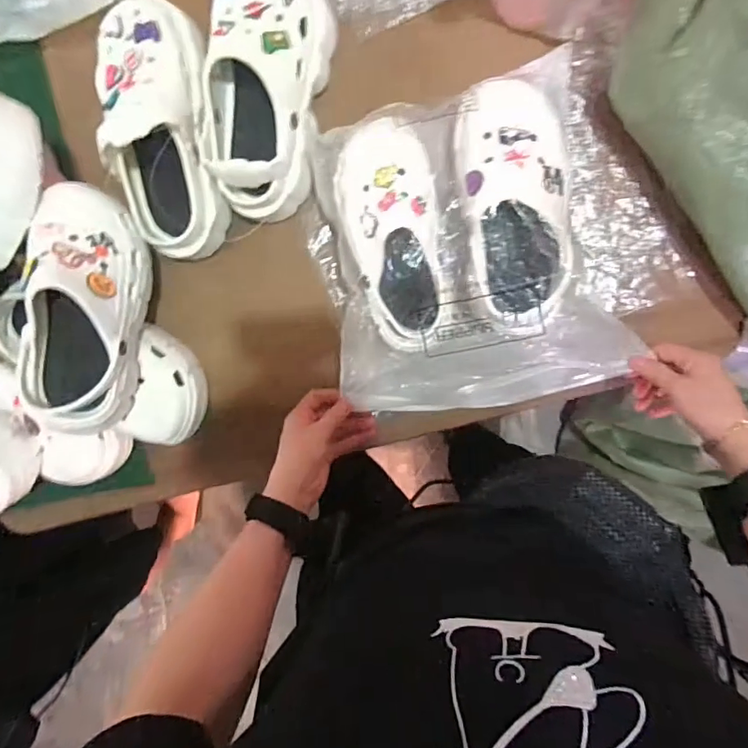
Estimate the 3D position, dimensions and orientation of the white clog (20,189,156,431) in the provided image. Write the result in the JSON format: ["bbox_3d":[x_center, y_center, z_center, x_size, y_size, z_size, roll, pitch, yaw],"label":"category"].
[{"bbox_3d":[-0.287,-0.062,0.520,0.082,0.104,0.244,2,97,5],"label":"white clog"}]

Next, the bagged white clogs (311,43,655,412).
[{"bbox_3d":[0.092,-0.122,0.526,0.279,0.101,0.311,-11,96,6],"label":"bagged white clogs"}]

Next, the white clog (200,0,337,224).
[{"bbox_3d":[-0.118,-0.303,0.549,0.119,0.093,0.260,9,98,4],"label":"white clog"}]

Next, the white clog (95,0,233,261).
[{"bbox_3d":[-0.238,-0.257,0.545,0.114,0.104,0.254,-7,96,6],"label":"white clog"}]

